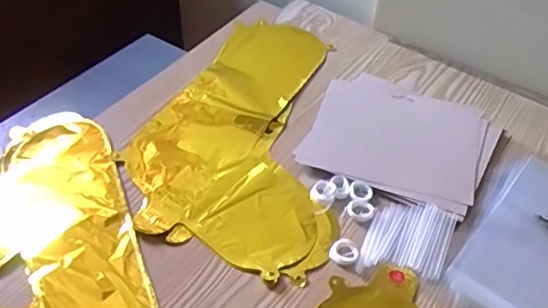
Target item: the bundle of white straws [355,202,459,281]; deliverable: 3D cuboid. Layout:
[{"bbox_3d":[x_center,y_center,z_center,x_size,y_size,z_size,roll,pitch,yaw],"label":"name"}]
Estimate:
[{"bbox_3d":[0.134,0.086,0.571,0.076,0.007,0.101,20,47,17],"label":"bundle of white straws"}]

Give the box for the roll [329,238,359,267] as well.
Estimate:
[{"bbox_3d":[0.068,0.095,0.559,0.027,0.008,0.027,1,44,-1],"label":"roll"}]

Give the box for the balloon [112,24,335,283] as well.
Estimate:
[{"bbox_3d":[-0.016,-0.038,0.697,0.242,0.008,0.394,15,46,12],"label":"balloon"}]

